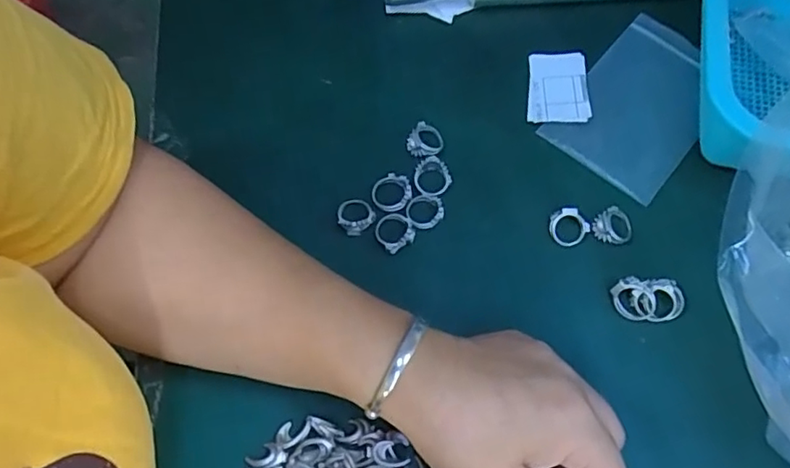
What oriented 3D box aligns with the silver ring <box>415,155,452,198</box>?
[{"bbox_3d":[0.022,-0.034,0.351,0.022,0.006,0.024,0,67,0],"label":"silver ring"}]

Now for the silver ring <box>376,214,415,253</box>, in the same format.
[{"bbox_3d":[-0.001,-0.002,0.338,0.021,0.008,0.021,0,67,0],"label":"silver ring"}]

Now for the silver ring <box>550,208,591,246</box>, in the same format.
[{"bbox_3d":[0.100,-0.005,0.334,0.020,0.009,0.021,0,67,0],"label":"silver ring"}]

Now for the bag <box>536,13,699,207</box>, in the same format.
[{"bbox_3d":[0.162,-0.085,0.377,0.079,0.008,0.127,39,73,12],"label":"bag"}]

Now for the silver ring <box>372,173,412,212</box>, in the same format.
[{"bbox_3d":[-0.001,-0.025,0.345,0.024,0.005,0.021,-39,72,-15],"label":"silver ring"}]

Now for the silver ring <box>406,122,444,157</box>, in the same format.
[{"bbox_3d":[0.018,-0.059,0.358,0.022,0.006,0.022,0,67,0],"label":"silver ring"}]

